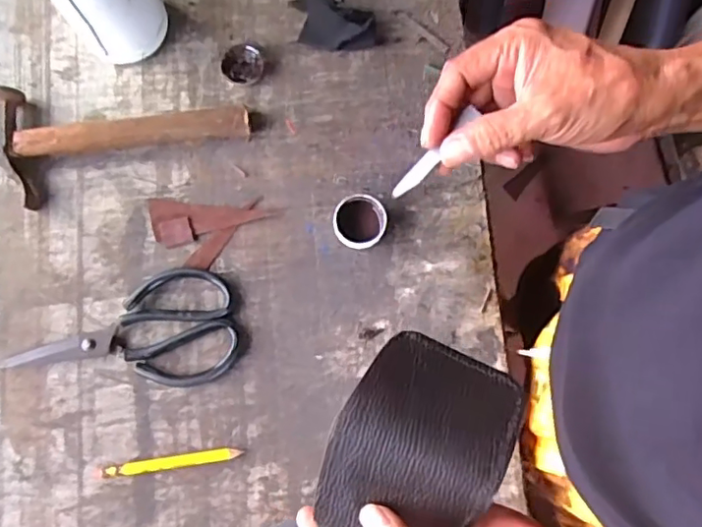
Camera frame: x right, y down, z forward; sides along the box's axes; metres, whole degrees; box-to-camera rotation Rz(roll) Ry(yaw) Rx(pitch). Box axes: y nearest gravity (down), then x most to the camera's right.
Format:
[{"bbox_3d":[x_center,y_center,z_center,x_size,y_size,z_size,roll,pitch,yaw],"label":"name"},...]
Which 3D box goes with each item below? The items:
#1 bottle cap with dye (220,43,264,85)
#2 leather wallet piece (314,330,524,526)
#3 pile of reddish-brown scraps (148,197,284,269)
[{"bbox_3d":[-0.107,-0.197,0.581,0.040,0.010,0.045,-10,80,-3],"label":"bottle cap with dye"},{"bbox_3d":[0.034,0.095,0.306,0.082,0.027,0.107,25,81,3],"label":"leather wallet piece"},{"bbox_3d":[-0.129,-0.029,0.553,0.114,0.007,0.064,-1,80,-1],"label":"pile of reddish-brown scraps"}]

